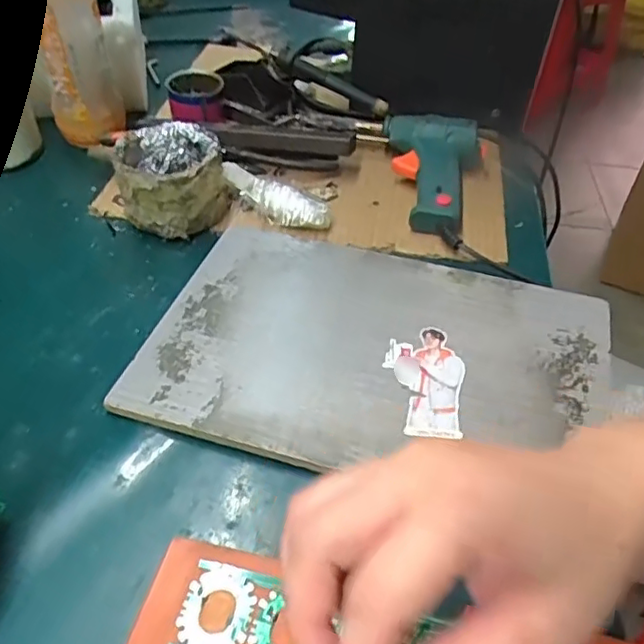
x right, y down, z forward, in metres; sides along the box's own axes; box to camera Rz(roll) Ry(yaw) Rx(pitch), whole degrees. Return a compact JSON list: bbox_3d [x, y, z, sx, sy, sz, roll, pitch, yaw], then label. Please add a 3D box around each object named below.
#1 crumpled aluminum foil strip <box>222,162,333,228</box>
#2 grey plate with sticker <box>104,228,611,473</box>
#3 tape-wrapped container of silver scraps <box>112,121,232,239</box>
[{"bbox_3d":[-0.043,-0.106,0.521,0.106,0.024,0.034,26,50,22],"label":"crumpled aluminum foil strip"},{"bbox_3d":[0.035,0.019,0.415,0.288,0.011,0.198,14,46,11],"label":"grey plate with sticker"},{"bbox_3d":[-0.123,-0.121,0.502,0.093,0.067,0.076,-8,46,-9],"label":"tape-wrapped container of silver scraps"}]

